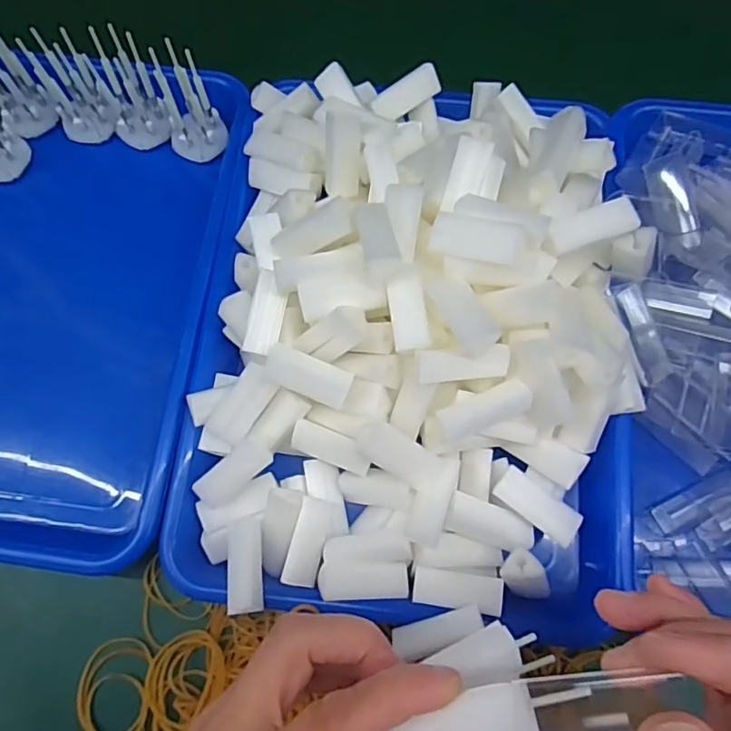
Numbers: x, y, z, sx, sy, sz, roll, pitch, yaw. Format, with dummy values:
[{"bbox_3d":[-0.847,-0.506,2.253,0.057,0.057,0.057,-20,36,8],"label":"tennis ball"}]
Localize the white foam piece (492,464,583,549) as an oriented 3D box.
[{"bbox_3d":[0.092,0.074,0.305,0.047,0.011,0.021,39,77,13],"label":"white foam piece"}]

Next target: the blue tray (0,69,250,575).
[{"bbox_3d":[-0.217,-0.040,0.368,0.244,0.040,0.304,7,72,4],"label":"blue tray"}]

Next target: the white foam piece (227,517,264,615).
[{"bbox_3d":[-0.063,0.103,0.299,0.018,0.005,0.047,-6,72,0],"label":"white foam piece"}]

